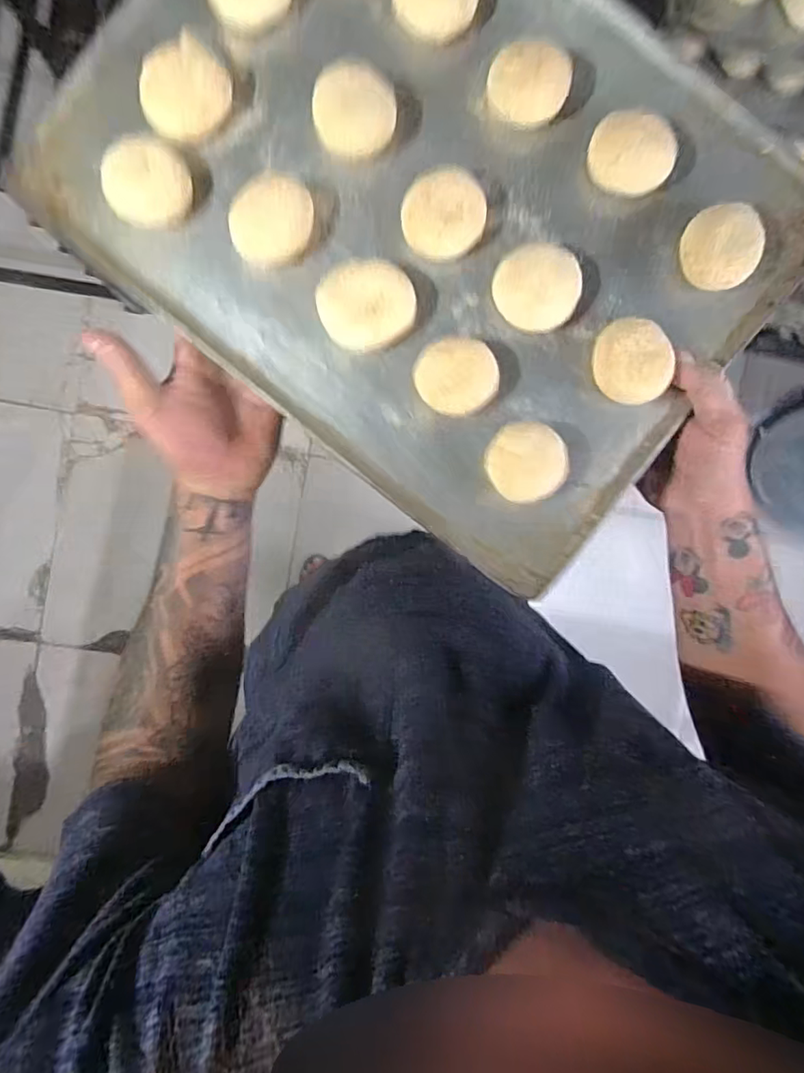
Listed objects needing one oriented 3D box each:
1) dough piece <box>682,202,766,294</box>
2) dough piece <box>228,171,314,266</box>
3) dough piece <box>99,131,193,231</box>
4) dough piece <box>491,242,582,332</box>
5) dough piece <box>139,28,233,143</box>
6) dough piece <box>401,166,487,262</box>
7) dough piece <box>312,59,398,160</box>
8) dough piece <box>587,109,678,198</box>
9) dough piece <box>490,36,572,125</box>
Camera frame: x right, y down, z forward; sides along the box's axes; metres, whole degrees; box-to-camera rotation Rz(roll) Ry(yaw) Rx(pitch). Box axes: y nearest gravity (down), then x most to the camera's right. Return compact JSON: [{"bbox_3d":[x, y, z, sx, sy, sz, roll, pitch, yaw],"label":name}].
[{"bbox_3d":[0.206,-0.186,0.350,0.044,0.020,0.047,2,92,-7],"label":"dough piece"},{"bbox_3d":[-0.086,-0.208,0.359,0.055,0.020,0.044,-41,96,-3],"label":"dough piece"},{"bbox_3d":[-0.165,-0.229,0.353,0.053,0.018,0.049,0,92,-6],"label":"dough piece"},{"bbox_3d":[0.089,-0.162,0.359,0.054,0.019,0.048,2,92,-7],"label":"dough piece"},{"bbox_3d":[-0.140,-0.288,0.353,0.055,0.017,0.049,-40,96,-3],"label":"dough piece"},{"bbox_3d":[0.027,-0.208,0.352,0.053,0.013,0.050,0,92,-6],"label":"dough piece"},{"bbox_3d":[-0.030,-0.276,0.355,0.052,0.017,0.047,3,92,-7],"label":"dough piece"},{"bbox_3d":[0.148,-0.245,0.351,0.053,0.019,0.041,24,89,-7],"label":"dough piece"},{"bbox_3d":[0.082,-0.289,0.350,0.050,0.020,0.039,5,92,-7],"label":"dough piece"}]

